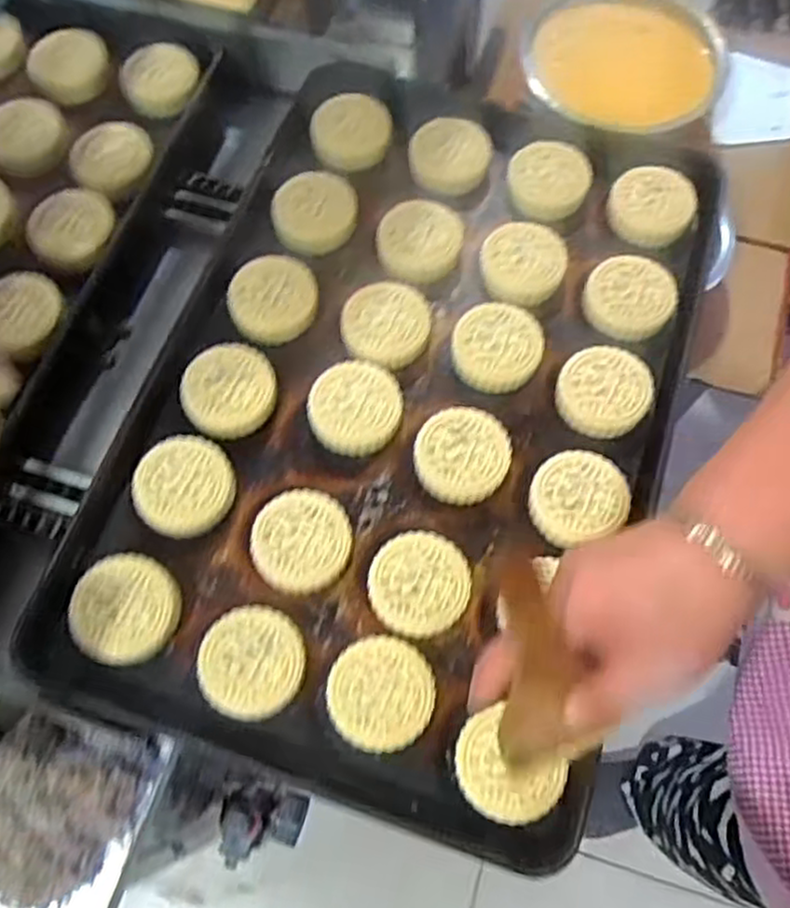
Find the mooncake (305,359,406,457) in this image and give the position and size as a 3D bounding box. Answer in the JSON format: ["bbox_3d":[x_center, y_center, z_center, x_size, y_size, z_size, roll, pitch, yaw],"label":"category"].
[{"bbox_3d":[-0.030,-0.038,0.569,0.072,0.022,0.072,0,69,-1],"label":"mooncake"}]

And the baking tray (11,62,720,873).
[{"bbox_3d":[0.005,-0.052,0.586,0.411,0.062,0.595,18,70,6],"label":"baking tray"}]

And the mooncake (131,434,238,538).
[{"bbox_3d":[-0.158,0.024,0.544,0.070,0.020,0.073,0,69,-1],"label":"mooncake"}]

